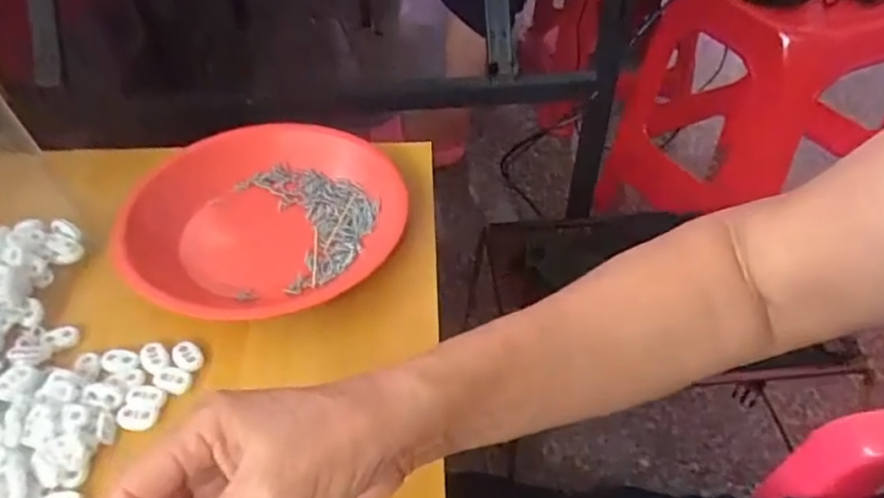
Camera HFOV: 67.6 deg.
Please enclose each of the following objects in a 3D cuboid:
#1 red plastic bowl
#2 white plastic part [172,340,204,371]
[{"bbox_3d":[-0.127,-0.020,0.478,0.192,0.036,0.188,0,44,0],"label":"red plastic bowl"},{"bbox_3d":[-0.154,0.064,0.401,0.016,0.004,0.023,-27,50,-25],"label":"white plastic part"}]

